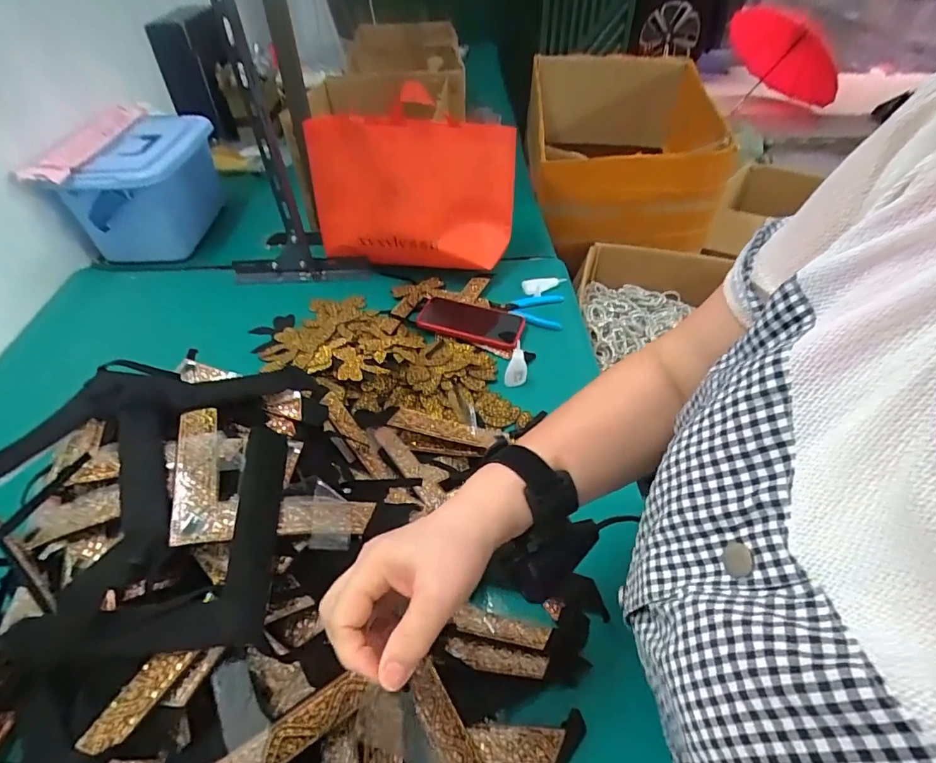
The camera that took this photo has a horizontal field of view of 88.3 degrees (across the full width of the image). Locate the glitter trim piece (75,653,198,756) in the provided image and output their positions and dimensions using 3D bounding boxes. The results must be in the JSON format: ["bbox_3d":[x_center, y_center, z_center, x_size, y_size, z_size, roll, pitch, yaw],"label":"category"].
[{"bbox_3d":[-0.224,0.215,0.329,0.028,0.006,0.084,37,72,30],"label":"glitter trim piece"}]

